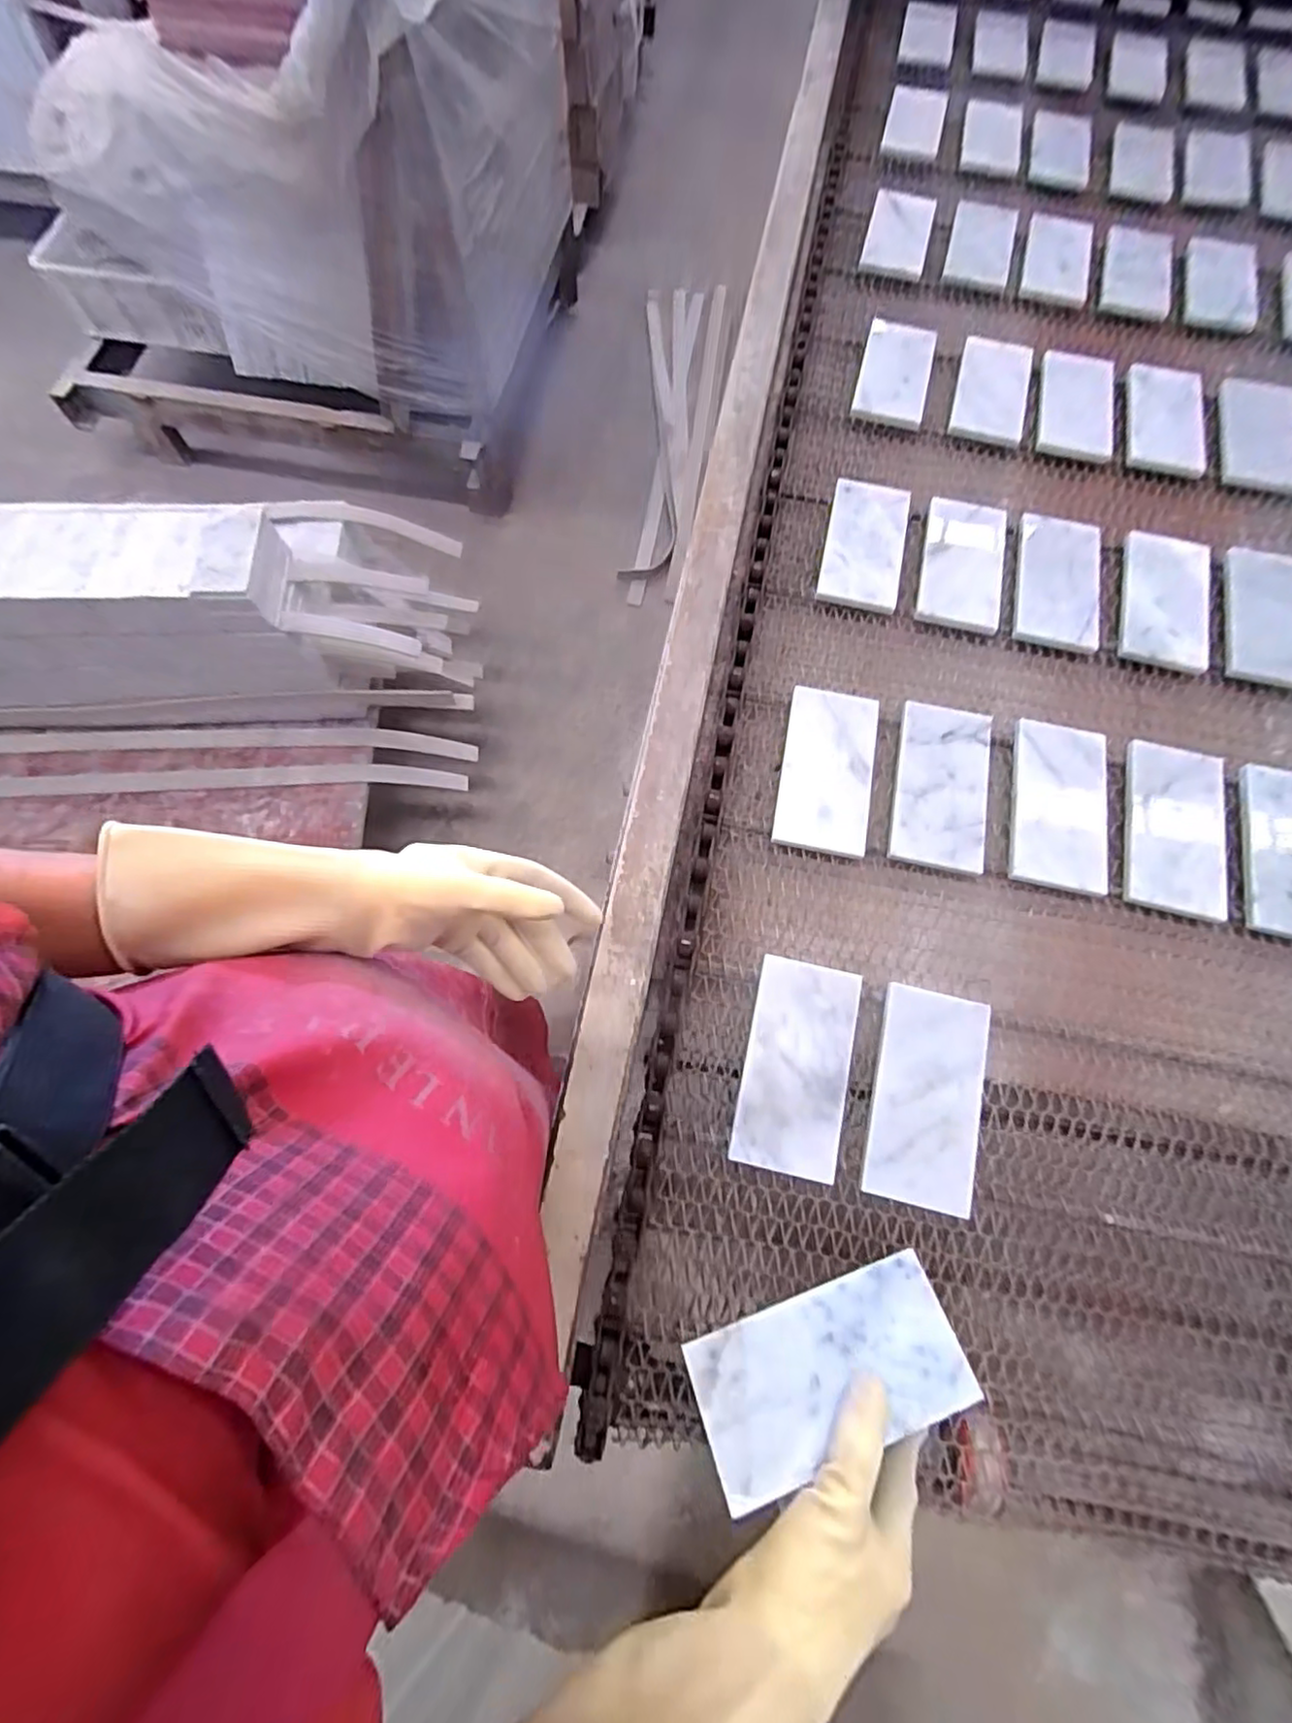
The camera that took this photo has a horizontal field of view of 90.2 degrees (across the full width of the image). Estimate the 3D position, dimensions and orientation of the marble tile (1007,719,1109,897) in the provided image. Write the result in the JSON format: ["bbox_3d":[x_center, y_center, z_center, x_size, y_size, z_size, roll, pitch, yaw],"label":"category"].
[{"bbox_3d":[0.367,-0.054,0.567,0.073,0.011,0.158,14,71,4],"label":"marble tile"}]

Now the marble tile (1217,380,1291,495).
[{"bbox_3d":[0.714,-0.502,0.747,0.084,0.007,0.181,19,71,6],"label":"marble tile"}]

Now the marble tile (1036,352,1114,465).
[{"bbox_3d":[0.504,-0.539,0.756,0.080,0.018,0.169,15,71,4],"label":"marble tile"}]

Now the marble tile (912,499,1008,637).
[{"bbox_3d":[0.327,-0.309,0.665,0.082,0.013,0.159,13,67,5],"label":"marble tile"}]

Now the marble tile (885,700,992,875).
[{"bbox_3d":[0.266,-0.070,0.581,0.080,0.013,0.161,14,71,4],"label":"marble tile"}]

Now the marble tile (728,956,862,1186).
[{"bbox_3d":[0.117,0.157,0.498,0.078,0.007,0.155,12,77,4],"label":"marble tile"}]

